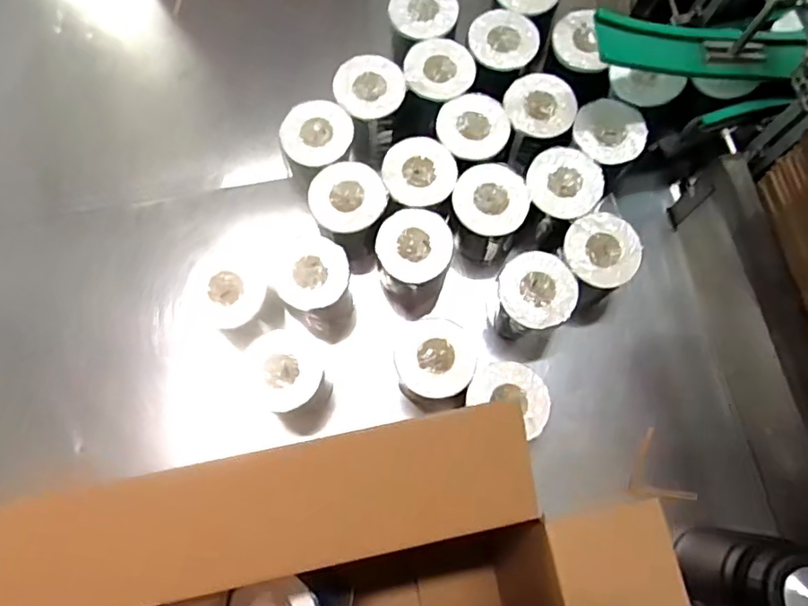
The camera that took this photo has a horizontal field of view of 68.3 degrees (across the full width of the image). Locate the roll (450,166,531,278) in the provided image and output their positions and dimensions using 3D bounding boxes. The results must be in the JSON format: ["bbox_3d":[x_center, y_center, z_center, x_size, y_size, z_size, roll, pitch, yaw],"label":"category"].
[{"bbox_3d":[0.106,-0.109,0.793,0.088,0.134,0.100,12,75,3],"label":"roll"}]

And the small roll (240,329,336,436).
[{"bbox_3d":[-0.136,0.097,0.748,0.108,0.147,0.090,42,78,10],"label":"small roll"}]

